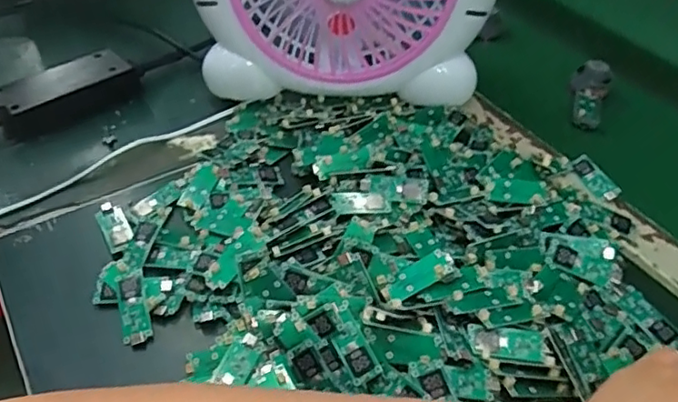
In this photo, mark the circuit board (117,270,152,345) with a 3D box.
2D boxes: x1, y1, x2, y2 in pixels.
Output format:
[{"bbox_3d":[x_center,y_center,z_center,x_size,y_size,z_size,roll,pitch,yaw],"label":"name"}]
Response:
[{"bbox_3d":[-0.136,0.068,0.393,0.017,0.004,0.050,-13,48,-13],"label":"circuit board"}]

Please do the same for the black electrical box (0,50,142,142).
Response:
[{"bbox_3d":[-0.246,-0.099,0.547,0.121,0.034,0.051,-23,51,-21],"label":"black electrical box"}]

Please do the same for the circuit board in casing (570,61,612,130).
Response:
[{"bbox_3d":[0.241,-0.105,0.577,0.033,0.026,0.075,18,49,16],"label":"circuit board in casing"}]

